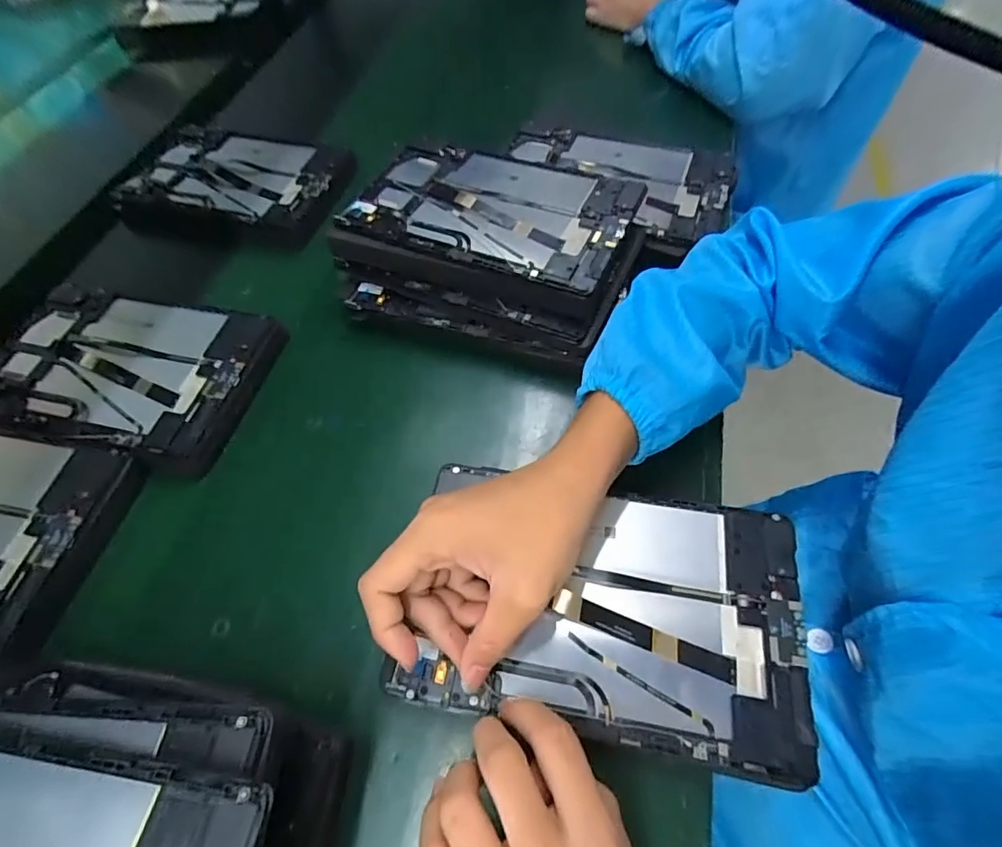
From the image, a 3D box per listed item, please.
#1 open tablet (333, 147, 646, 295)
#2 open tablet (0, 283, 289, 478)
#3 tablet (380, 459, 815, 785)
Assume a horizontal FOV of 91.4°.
[{"bbox_3d":[-0.008,-0.195,0.435,0.237,0.015,0.146,21,65,14],"label":"open tablet"},{"bbox_3d":[-0.332,-0.050,0.434,0.259,0.013,0.155,11,63,9],"label":"open tablet"},{"bbox_3d":[0.064,0.112,0.308,0.235,0.013,0.150,9,63,8],"label":"tablet"}]

